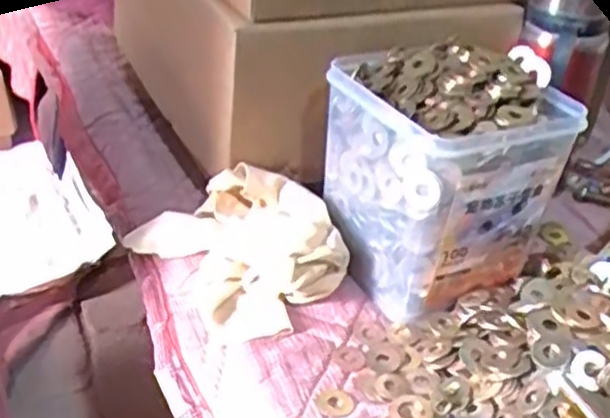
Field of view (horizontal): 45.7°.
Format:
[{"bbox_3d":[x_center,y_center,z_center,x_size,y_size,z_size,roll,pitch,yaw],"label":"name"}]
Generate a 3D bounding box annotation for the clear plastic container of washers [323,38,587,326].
[{"bbox_3d":[0.108,-0.031,0.581,0.149,0.165,0.140,-13,39,-24],"label":"clear plastic container of washers"}]

